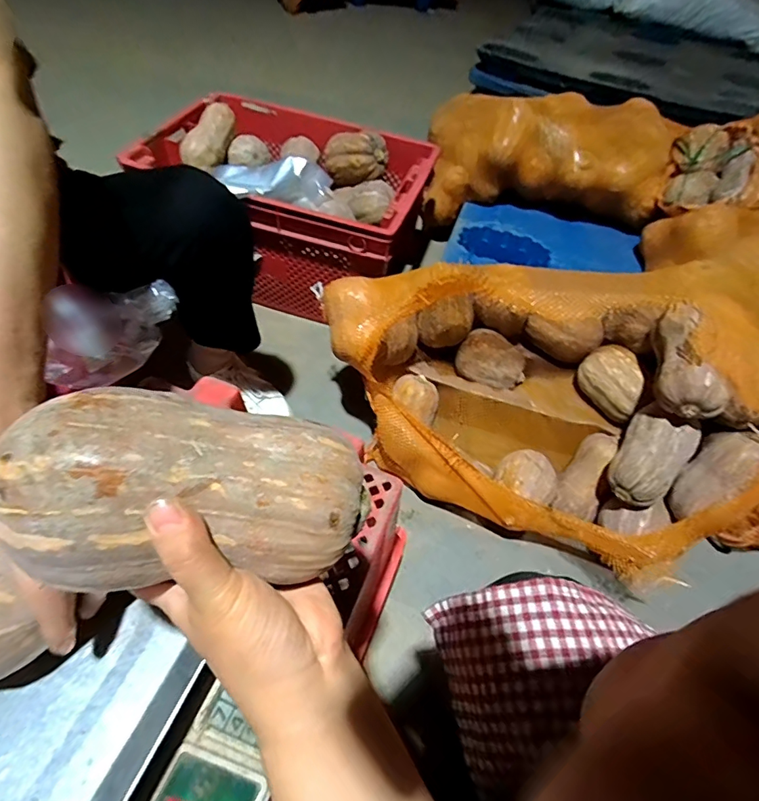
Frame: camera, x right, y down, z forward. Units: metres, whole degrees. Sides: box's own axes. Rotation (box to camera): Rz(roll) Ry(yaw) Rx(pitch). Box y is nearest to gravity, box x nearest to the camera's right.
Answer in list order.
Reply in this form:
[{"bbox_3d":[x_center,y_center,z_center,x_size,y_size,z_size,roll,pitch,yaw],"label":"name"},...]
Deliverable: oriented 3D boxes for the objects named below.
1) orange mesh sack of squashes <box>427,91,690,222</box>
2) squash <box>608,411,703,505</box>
[{"bbox_3d":[0.436,-0.641,1.213,0.616,0.250,0.225,13,53,4],"label":"orange mesh sack of squashes"},{"bbox_3d":[0.427,0.084,0.711,0.097,0.077,0.144,39,59,22],"label":"squash"}]

